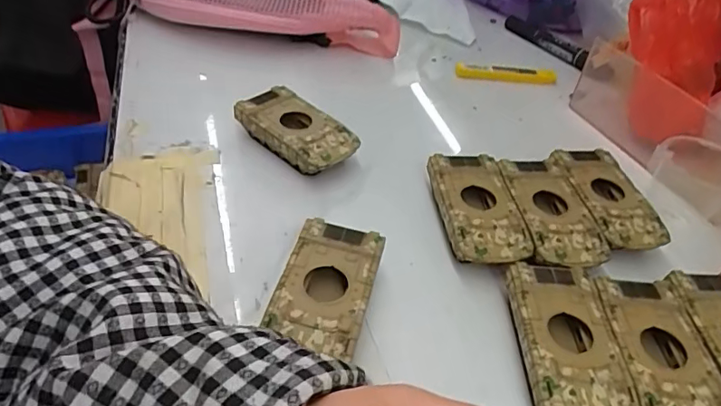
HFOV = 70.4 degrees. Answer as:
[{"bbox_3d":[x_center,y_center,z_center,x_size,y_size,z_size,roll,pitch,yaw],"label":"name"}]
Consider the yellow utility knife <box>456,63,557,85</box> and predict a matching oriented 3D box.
[{"bbox_3d":[0.150,-0.132,0.525,0.103,0.018,0.008,5,43,-3],"label":"yellow utility knife"}]

